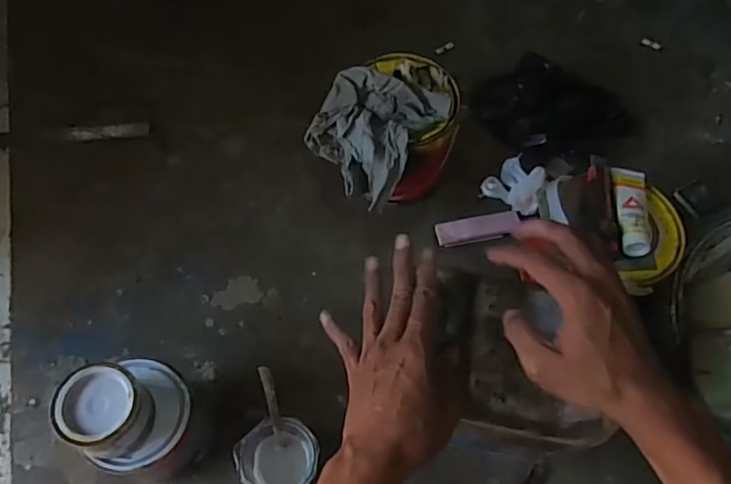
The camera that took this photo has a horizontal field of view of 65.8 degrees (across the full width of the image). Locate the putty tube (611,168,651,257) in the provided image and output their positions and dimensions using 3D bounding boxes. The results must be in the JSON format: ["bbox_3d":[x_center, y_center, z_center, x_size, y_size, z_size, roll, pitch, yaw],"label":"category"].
[{"bbox_3d":[0.302,-0.038,0.636,0.041,0.021,0.119,9,62,2],"label":"putty tube"}]

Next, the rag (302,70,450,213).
[{"bbox_3d":[0.021,-0.152,0.726,0.133,0.102,0.161,37,66,16],"label":"rag"}]

